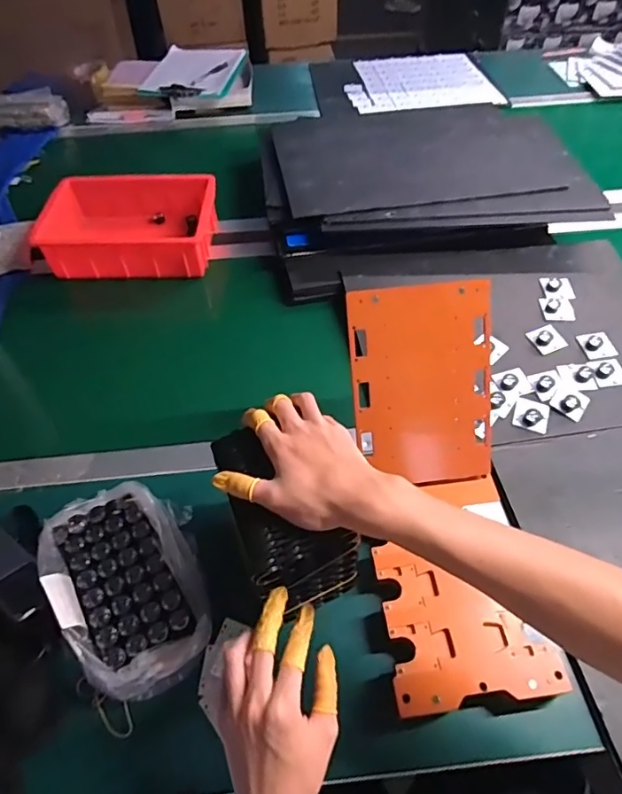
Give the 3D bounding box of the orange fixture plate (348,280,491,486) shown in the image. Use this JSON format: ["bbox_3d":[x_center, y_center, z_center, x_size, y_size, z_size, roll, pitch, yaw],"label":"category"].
[{"bbox_3d":[0.132,-0.010,0.589,0.158,0.234,0.011,-7,14,-3],"label":"orange fixture plate"}]

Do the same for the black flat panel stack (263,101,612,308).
[{"bbox_3d":[0.190,-0.423,0.984,0.548,0.102,0.464,-9,54,-4],"label":"black flat panel stack"}]

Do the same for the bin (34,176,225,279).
[{"bbox_3d":[-0.320,-0.311,0.906,0.288,0.065,0.203,-2,54,0],"label":"bin"}]

